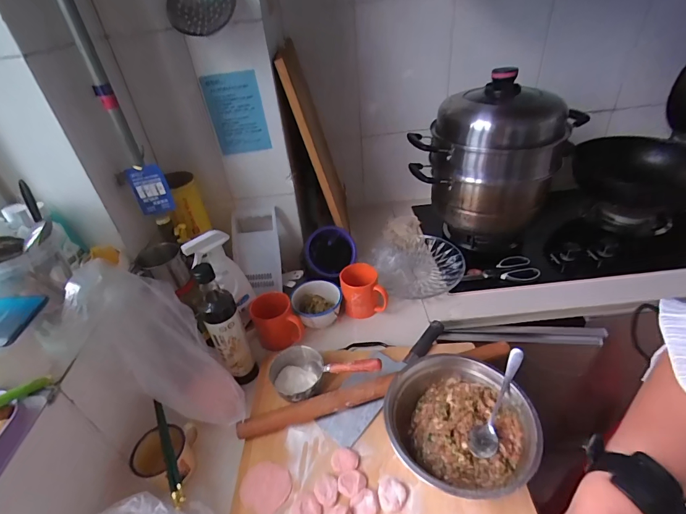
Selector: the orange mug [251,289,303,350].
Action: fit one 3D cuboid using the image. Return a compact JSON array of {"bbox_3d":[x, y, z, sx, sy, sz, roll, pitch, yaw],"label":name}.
[{"bbox_3d":[-0.136,0.136,0.752,0.083,0.106,0.080,-4,37,3],"label":"orange mug"}]

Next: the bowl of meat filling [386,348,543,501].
[{"bbox_3d":[0.166,0.243,0.539,0.201,0.074,0.198,-4,37,3],"label":"bowl of meat filling"}]

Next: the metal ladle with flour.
[{"bbox_3d":[-0.034,0.200,0.622,0.196,0.061,0.095,-8,36,22],"label":"metal ladle with flour"}]

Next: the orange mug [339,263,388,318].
[{"bbox_3d":[0.046,0.074,0.810,0.098,0.093,0.079,-4,37,4],"label":"orange mug"}]

